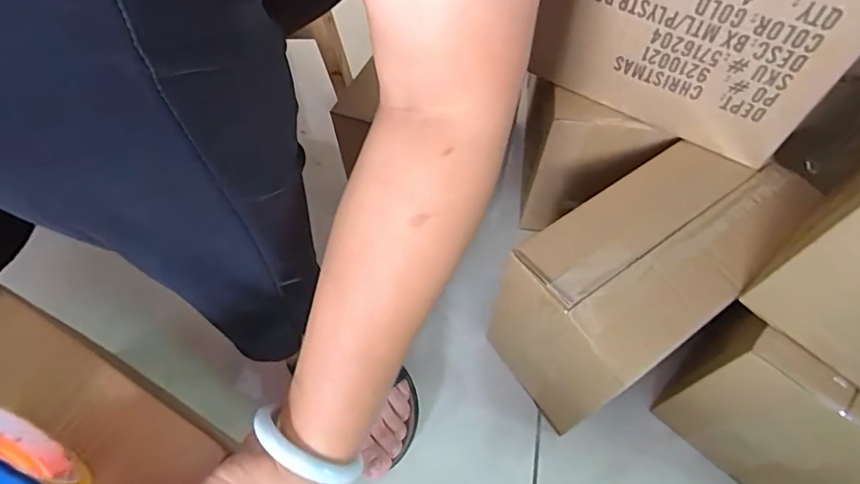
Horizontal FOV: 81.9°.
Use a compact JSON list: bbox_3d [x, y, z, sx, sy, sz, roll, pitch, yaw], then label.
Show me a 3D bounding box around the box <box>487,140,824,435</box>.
[{"bbox_3d":[0.180,0.035,0.446,0.231,0.173,0.122,-34,66,-19],"label":"box"}]

